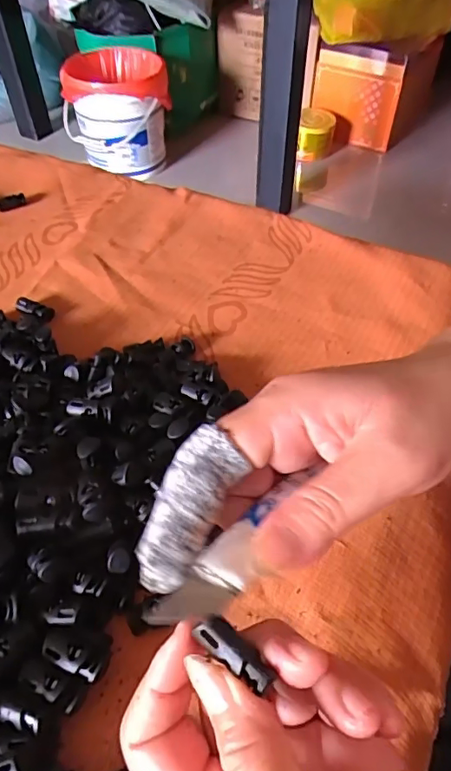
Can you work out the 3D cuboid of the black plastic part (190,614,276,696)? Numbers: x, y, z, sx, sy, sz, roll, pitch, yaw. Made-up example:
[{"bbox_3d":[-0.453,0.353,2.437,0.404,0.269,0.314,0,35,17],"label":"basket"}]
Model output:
[{"bbox_3d":[0.003,0.080,0.151,0.023,0.005,0.008,34,58,19],"label":"black plastic part"}]

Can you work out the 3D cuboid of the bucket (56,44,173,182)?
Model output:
[{"bbox_3d":[-0.301,-0.741,1.414,0.290,0.282,0.233,-9,51,-7],"label":"bucket"}]

